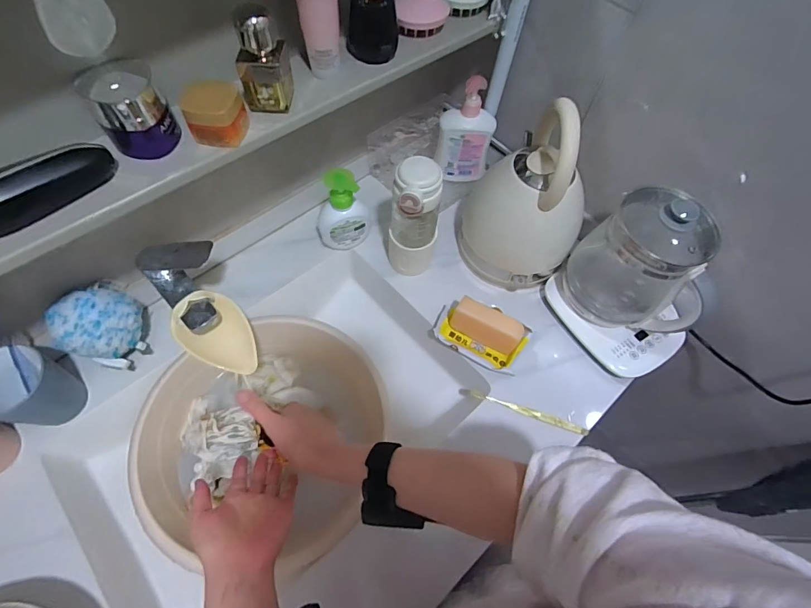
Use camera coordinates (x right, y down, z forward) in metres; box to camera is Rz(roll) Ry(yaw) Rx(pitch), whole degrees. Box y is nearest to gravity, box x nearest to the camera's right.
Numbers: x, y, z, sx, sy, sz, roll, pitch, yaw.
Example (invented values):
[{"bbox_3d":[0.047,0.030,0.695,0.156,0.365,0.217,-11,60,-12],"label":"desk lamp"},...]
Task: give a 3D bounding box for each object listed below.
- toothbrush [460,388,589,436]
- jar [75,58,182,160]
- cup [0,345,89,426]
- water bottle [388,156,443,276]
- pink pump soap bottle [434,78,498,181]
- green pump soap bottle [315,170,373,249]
[{"bbox_3d":[0.174,0.159,0.602,0.187,0.019,0.015,17,62,6],"label":"toothbrush"},{"bbox_3d":[-0.273,-0.193,0.409,0.064,0.062,0.065,1,62,-3],"label":"jar"},{"bbox_3d":[-0.481,0.110,0.526,0.076,0.100,0.095,25,64,10],"label":"cup"},{"bbox_3d":[0.013,-0.119,0.618,0.074,0.201,0.062,5,62,-1],"label":"water bottle"},{"bbox_3d":[0.106,-0.294,0.705,0.093,0.174,0.047,-10,63,-8],"label":"pink pump soap bottle"},{"bbox_3d":[-0.101,-0.146,0.650,0.088,0.155,0.045,-11,63,-9],"label":"green pump soap bottle"}]

